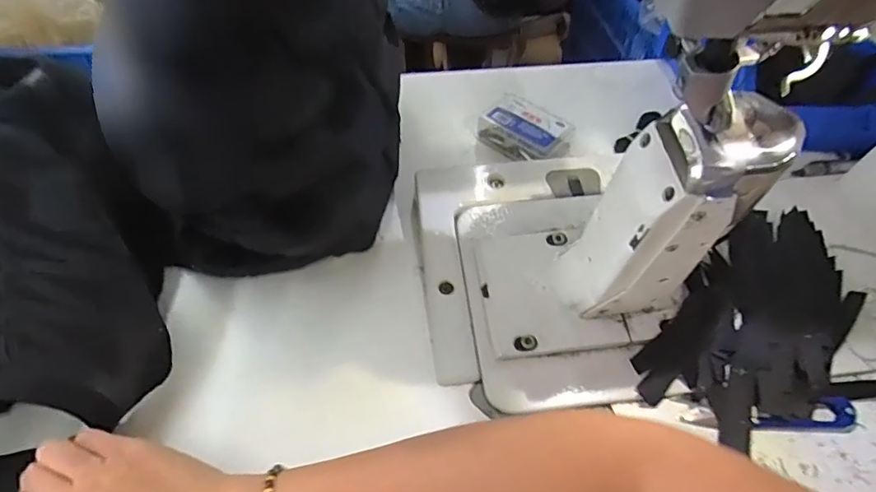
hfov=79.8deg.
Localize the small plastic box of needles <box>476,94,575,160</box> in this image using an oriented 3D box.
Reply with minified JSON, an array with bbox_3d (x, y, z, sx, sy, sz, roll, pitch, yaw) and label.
[{"bbox_3d":[0.089,-0.122,0.547,0.086,0.035,0.056,35,59,25],"label":"small plastic box of needles"}]

